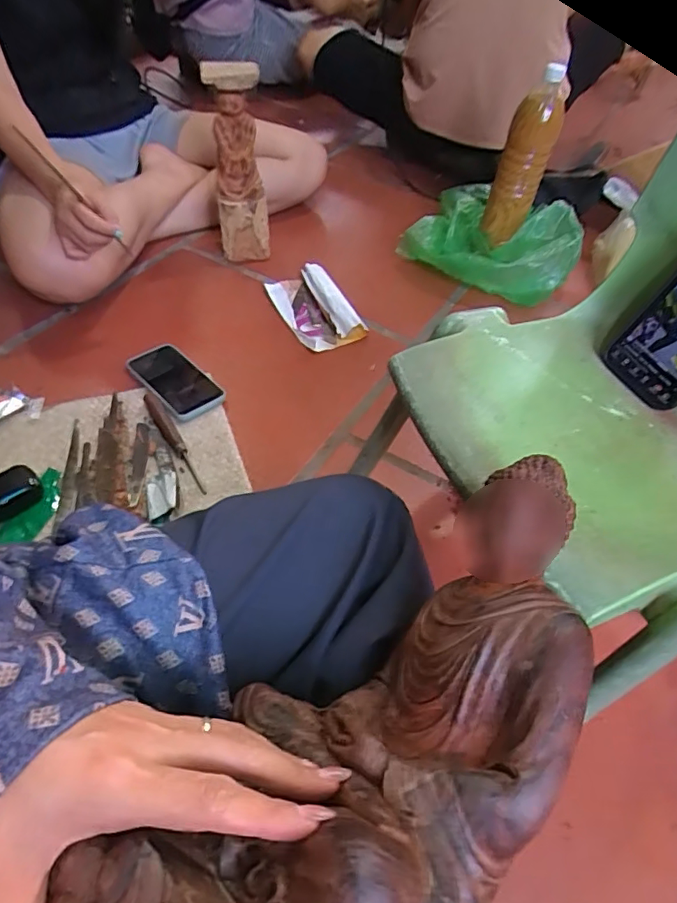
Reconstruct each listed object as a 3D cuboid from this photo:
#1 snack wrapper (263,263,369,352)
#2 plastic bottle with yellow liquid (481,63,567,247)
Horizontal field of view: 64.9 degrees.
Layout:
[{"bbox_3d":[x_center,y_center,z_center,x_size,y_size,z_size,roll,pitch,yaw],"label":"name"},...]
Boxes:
[{"bbox_3d":[-0.046,-0.254,0.921,0.108,0.032,0.202,-19,54,-20],"label":"snack wrapper"},{"bbox_3d":[0.315,-0.486,0.919,0.077,0.277,0.066,20,51,12],"label":"plastic bottle with yellow liquid"}]

